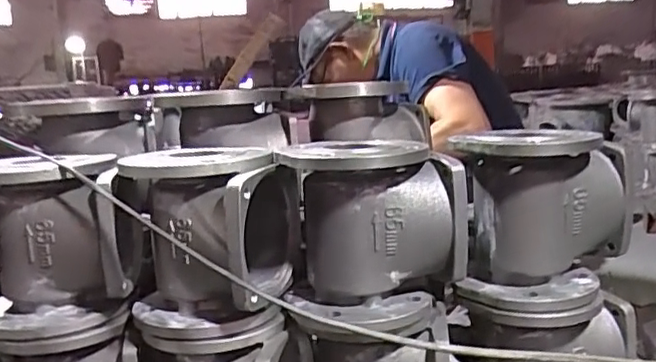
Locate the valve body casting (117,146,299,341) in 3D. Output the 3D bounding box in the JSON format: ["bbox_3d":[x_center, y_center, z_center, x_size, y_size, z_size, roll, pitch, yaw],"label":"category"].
[{"bbox_3d":[-0.138,0.067,0.717,0.186,0.189,0.187,0,11,20],"label":"valve body casting"}]

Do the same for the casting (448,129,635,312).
[{"bbox_3d":[0.254,0.039,0.716,0.181,0.192,0.151,3,12,30],"label":"casting"}]

